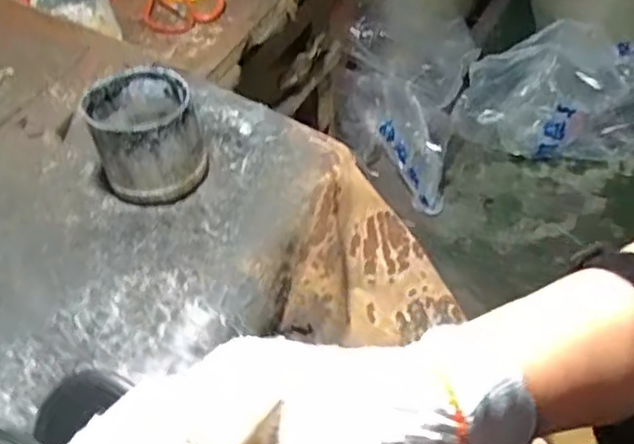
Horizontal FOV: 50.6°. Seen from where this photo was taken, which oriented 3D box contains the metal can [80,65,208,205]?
[{"bbox_3d":[-0.151,-0.074,0.597,0.087,0.084,0.093,-4,48,4],"label":"metal can"}]

